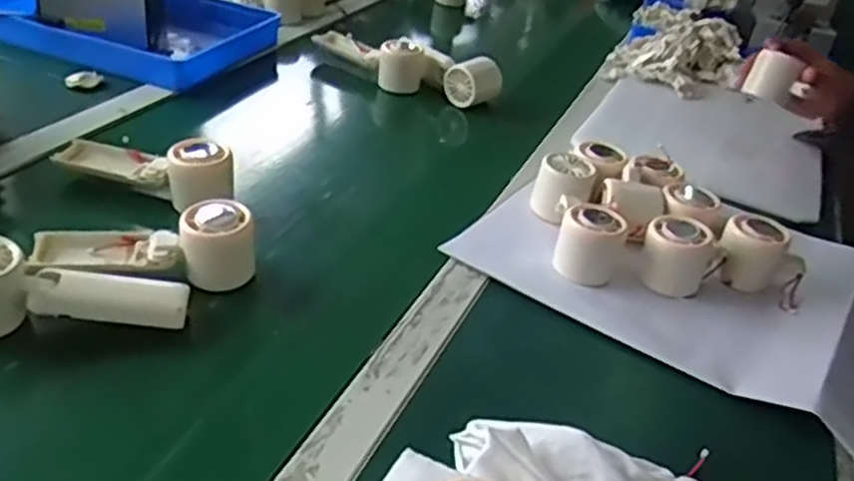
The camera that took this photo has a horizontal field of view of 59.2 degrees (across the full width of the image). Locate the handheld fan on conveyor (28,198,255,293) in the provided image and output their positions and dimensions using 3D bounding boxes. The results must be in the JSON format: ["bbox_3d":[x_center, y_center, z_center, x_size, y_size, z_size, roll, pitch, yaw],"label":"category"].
[{"bbox_3d":[-0.219,0.007,0.585,0.166,0.062,0.059,2,33,-12],"label":"handheld fan on conveyor"}]

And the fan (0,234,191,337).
[{"bbox_3d":[-0.255,0.041,0.533,0.164,0.061,0.049,8,29,-15],"label":"fan"}]

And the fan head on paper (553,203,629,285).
[{"bbox_3d":[0.145,0.002,0.664,0.054,0.053,0.054,21,35,20],"label":"fan head on paper"}]

